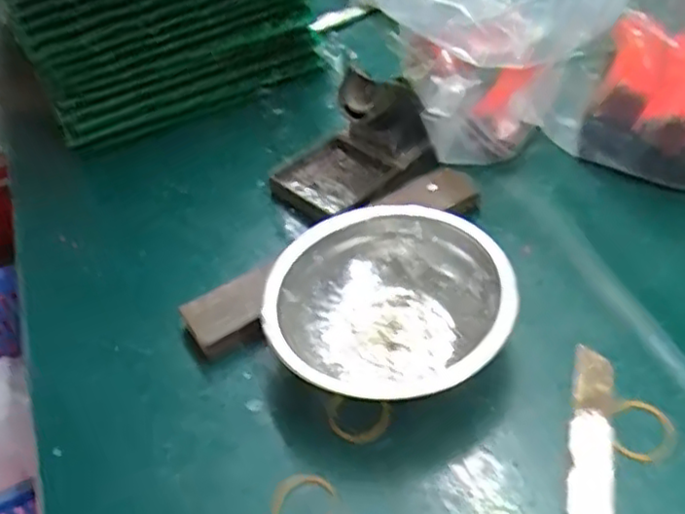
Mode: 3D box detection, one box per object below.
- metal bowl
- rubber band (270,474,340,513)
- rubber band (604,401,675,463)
[{"bbox_3d":[0.027,0.022,0.374,0.127,0.040,0.104,2,46,12],"label":"metal bowl"},{"bbox_3d":[-0.018,0.117,0.319,0.032,0.004,0.032,-3,46,3],"label":"rubber band"},{"bbox_3d":[0.142,0.081,0.321,0.030,0.004,0.033,-3,46,3],"label":"rubber band"}]

